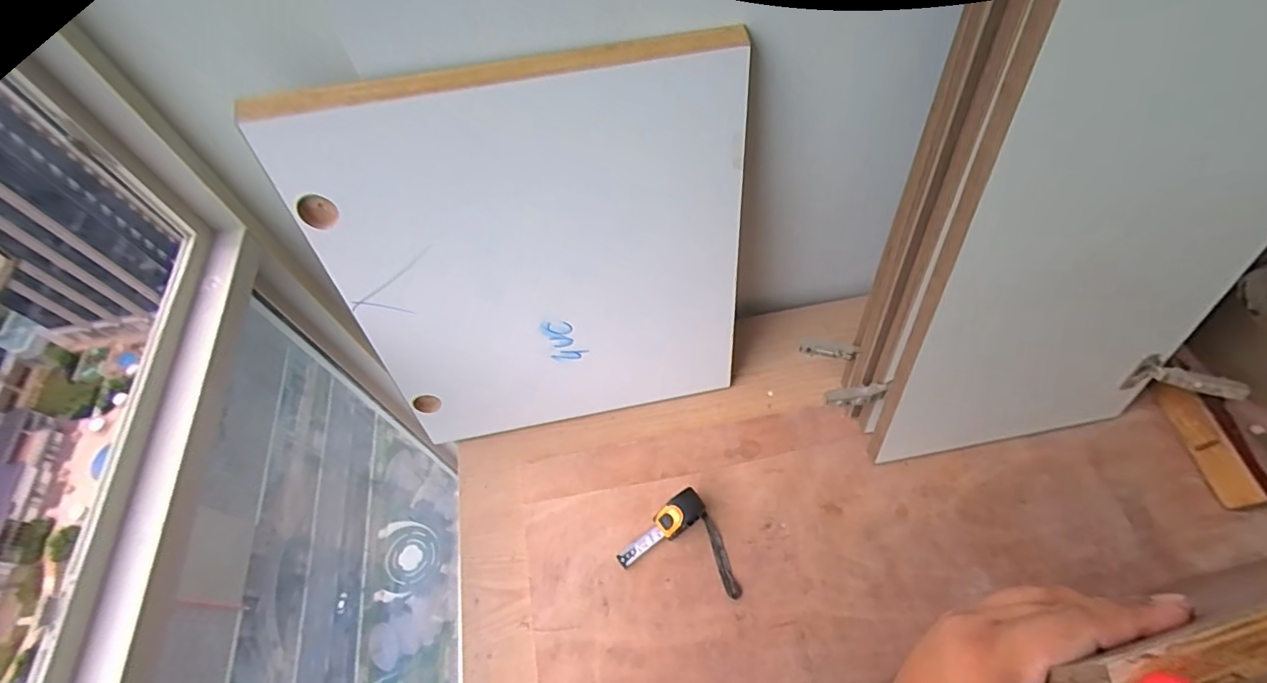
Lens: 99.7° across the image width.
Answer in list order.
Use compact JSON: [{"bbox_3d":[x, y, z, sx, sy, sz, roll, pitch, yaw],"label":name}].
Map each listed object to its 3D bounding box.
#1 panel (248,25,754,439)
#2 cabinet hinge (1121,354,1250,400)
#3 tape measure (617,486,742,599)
[{"bbox_3d":[-0.087,-0.068,0.610,0.410,0.465,0.032,-11,47,-3],"label":"panel"},{"bbox_3d":[0.661,0.047,0.638,0.104,0.048,0.022,15,61,29],"label":"cabinet hinge"},{"bbox_3d":[0.065,0.262,0.637,0.119,0.054,0.126,-37,64,-16],"label":"tape measure"}]

